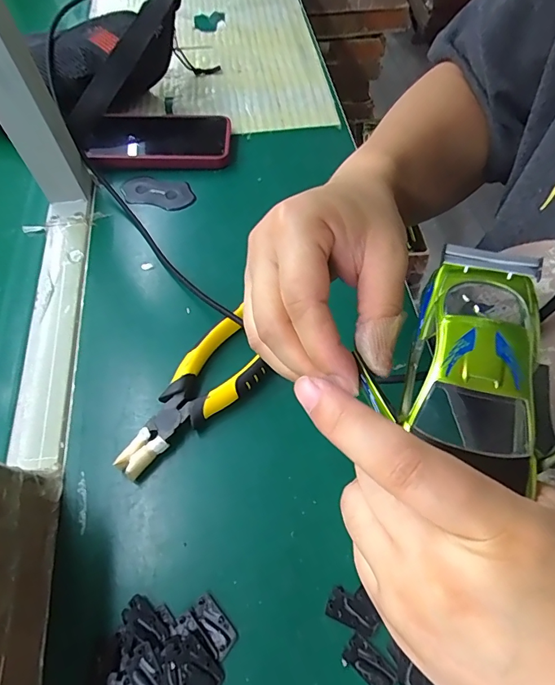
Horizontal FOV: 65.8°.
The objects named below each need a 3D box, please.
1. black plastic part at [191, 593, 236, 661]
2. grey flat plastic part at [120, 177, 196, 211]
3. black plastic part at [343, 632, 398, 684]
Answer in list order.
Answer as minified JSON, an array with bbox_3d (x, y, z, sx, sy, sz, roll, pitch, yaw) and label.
[{"bbox_3d":[-0.039,0.174,0.265,0.015,0.004,0.034,-32,65,-18],"label":"black plastic part"},{"bbox_3d":[-0.129,-0.163,0.464,0.077,0.004,0.038,9,60,5],"label":"grey flat plastic part"},{"bbox_3d":[0.055,0.192,0.254,0.033,0.004,0.017,38,66,19],"label":"black plastic part"}]

